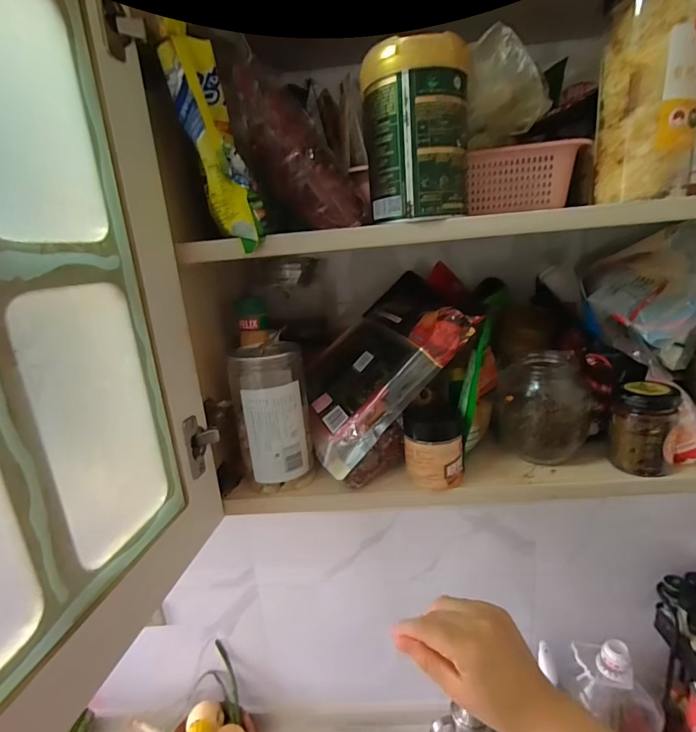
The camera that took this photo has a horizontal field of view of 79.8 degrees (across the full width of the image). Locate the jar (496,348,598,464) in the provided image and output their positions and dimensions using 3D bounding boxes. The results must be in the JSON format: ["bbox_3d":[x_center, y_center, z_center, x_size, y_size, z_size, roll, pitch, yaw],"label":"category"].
[{"bbox_3d":[0.229,0.045,0.491,0.103,0.113,0.093,5,18,28],"label":"jar"}]

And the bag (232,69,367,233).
[{"bbox_3d":[-0.053,-0.208,0.425,0.068,0.173,0.048,-40,20,-1],"label":"bag"}]

